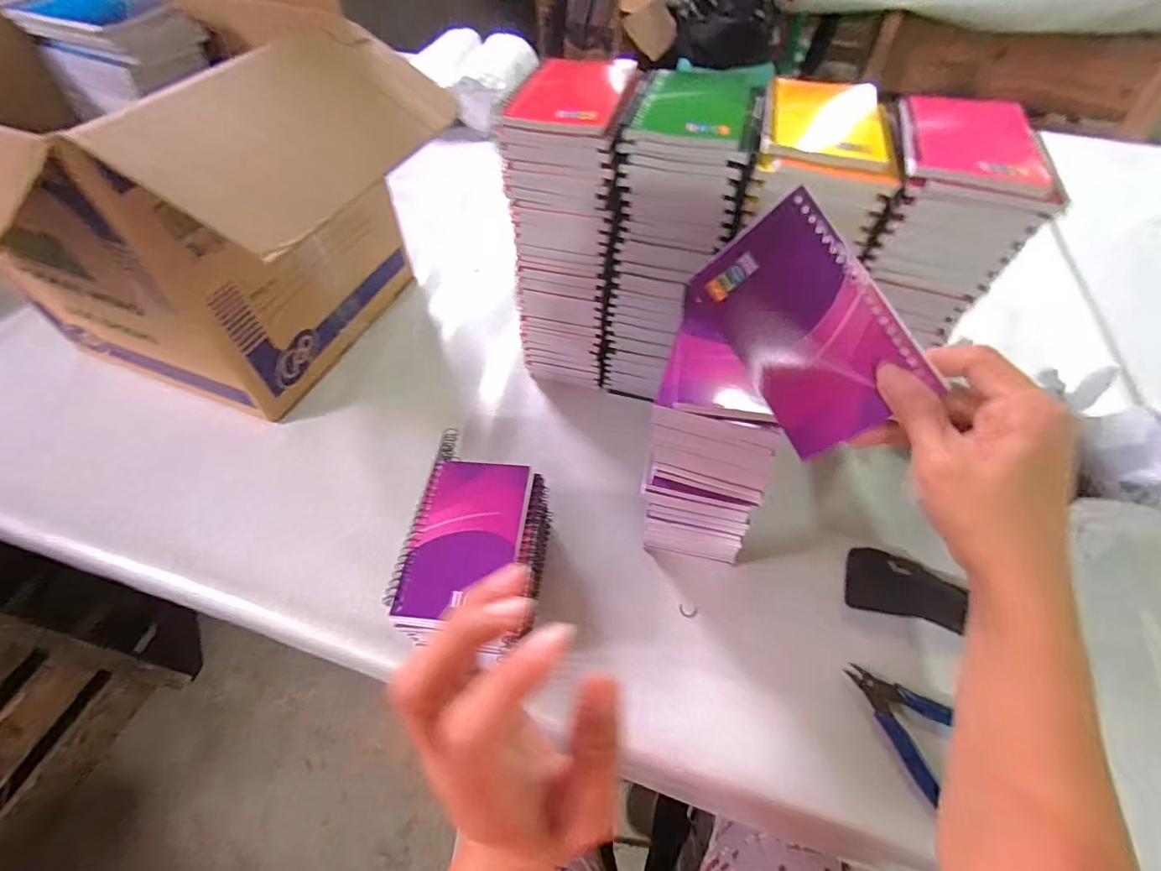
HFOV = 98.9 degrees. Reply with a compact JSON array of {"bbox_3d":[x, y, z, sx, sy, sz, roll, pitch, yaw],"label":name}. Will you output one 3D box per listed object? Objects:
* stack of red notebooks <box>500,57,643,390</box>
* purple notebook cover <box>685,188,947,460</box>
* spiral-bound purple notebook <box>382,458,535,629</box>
[{"bbox_3d":[-0.007,-0.187,0.499,0.098,0.299,0.123,10,55,8],"label":"stack of red notebooks"},{"bbox_3d":[0.124,-0.059,0.282,0.011,0.084,0.128,-21,78,-46],"label":"purple notebook cover"},{"bbox_3d":[-0.088,0.077,0.381,0.084,0.015,0.137,5,54,4],"label":"spiral-bound purple notebook"}]

